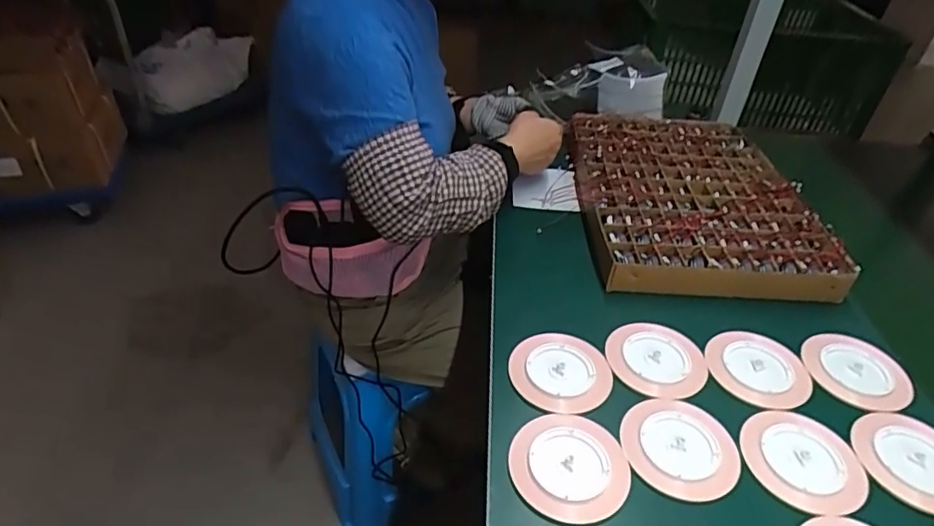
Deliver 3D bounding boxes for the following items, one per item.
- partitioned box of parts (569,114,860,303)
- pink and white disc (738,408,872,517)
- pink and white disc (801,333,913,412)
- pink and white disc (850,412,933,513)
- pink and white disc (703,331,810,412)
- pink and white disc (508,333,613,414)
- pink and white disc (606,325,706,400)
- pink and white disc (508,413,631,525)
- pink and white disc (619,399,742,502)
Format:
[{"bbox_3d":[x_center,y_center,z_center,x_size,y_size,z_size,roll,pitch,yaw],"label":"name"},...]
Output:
[{"bbox_3d":[0.315,-0.105,0.825,0.305,0.042,0.433,5,38,1],"label":"partitioned box of parts"},{"bbox_3d":[0.298,0.172,0.502,0.099,0.004,0.097,3,38,-2],"label":"pink and white disc"},{"bbox_3d":[0.404,0.110,0.585,0.097,0.011,0.091,3,38,-2],"label":"pink and white disc"},{"bbox_3d":[0.399,0.174,0.502,0.091,0.006,0.097,3,38,-2],"label":"pink and white disc"},{"bbox_3d":[0.300,0.107,0.582,0.097,0.007,0.092,3,38,-2],"label":"pink and white disc"},{"bbox_3d":[0.095,0.107,0.568,0.097,0.005,0.096,3,38,-2],"label":"pink and white disc"},{"bbox_3d":[0.195,0.099,0.587,0.098,0.006,0.097,3,38,-2],"label":"pink and white disc"},{"bbox_3d":[0.088,0.171,0.485,0.098,0.004,0.098,3,38,-2],"label":"pink and white disc"},{"bbox_3d":[0.189,0.161,0.504,0.097,0.004,0.097,6,38,2],"label":"pink and white disc"}]

